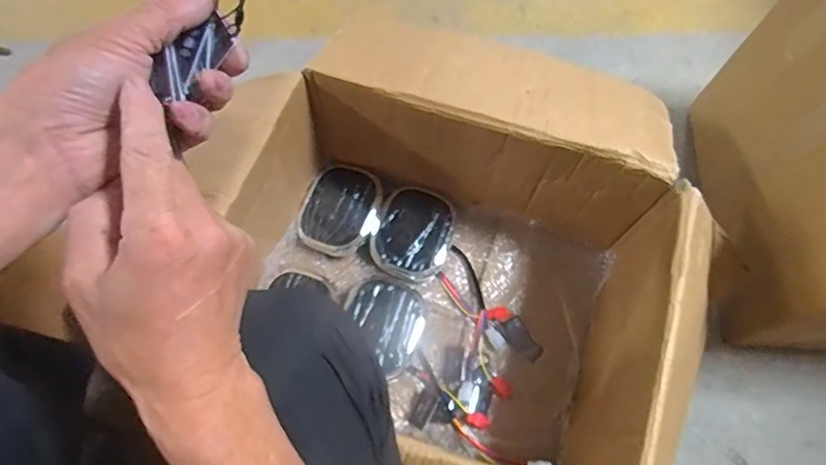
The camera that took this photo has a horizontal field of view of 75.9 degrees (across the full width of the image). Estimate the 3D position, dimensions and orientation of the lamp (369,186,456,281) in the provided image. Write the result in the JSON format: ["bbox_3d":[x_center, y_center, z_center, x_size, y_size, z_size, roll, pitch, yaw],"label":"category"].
[{"bbox_3d":[0.003,0.004,0.782,0.107,0.049,0.130,20,69,8],"label":"lamp"}]

